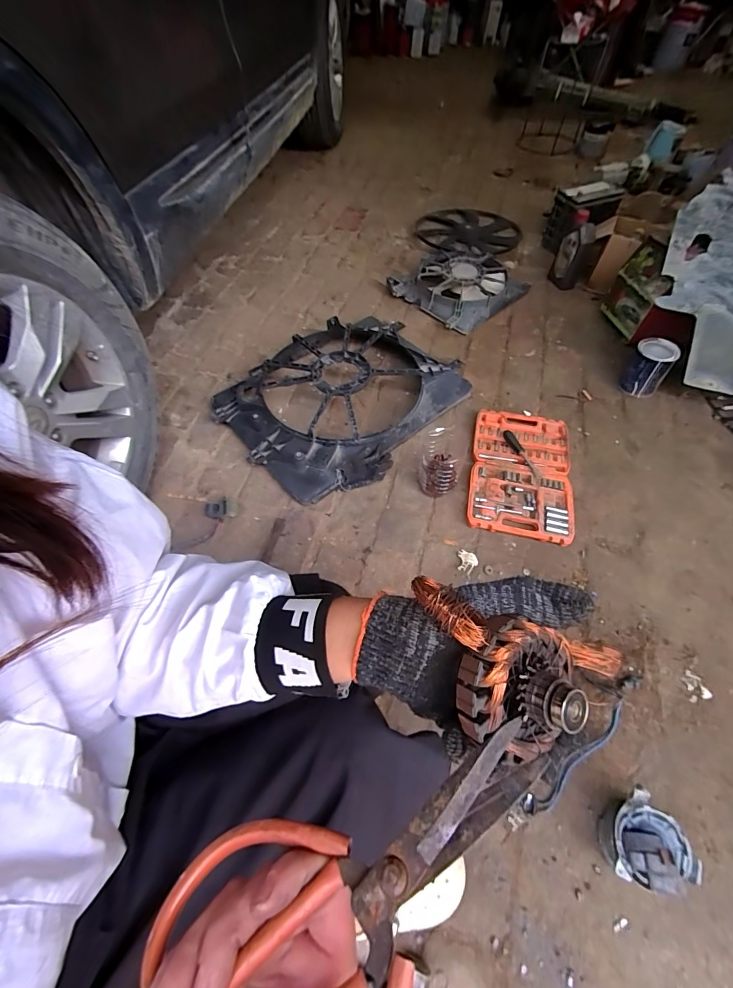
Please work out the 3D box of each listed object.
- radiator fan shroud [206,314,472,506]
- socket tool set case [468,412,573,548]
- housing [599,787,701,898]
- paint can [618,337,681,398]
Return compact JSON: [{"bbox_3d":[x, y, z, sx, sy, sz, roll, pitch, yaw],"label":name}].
[{"bbox_3d":[-0.067,-0.312,1.152,0.548,0.103,0.680,37,66,21],"label":"radiator fan shroud"},{"bbox_3d":[0.404,-0.060,1.023,0.249,0.028,0.387,10,60,7],"label":"socket tool set case"},{"bbox_3d":[0.433,0.548,0.602,0.118,0.080,0.116,-37,65,-19],"label":"housing"},{"bbox_3d":[0.816,-0.365,1.142,0.104,0.141,0.099,-1,59,1],"label":"paint can"}]

